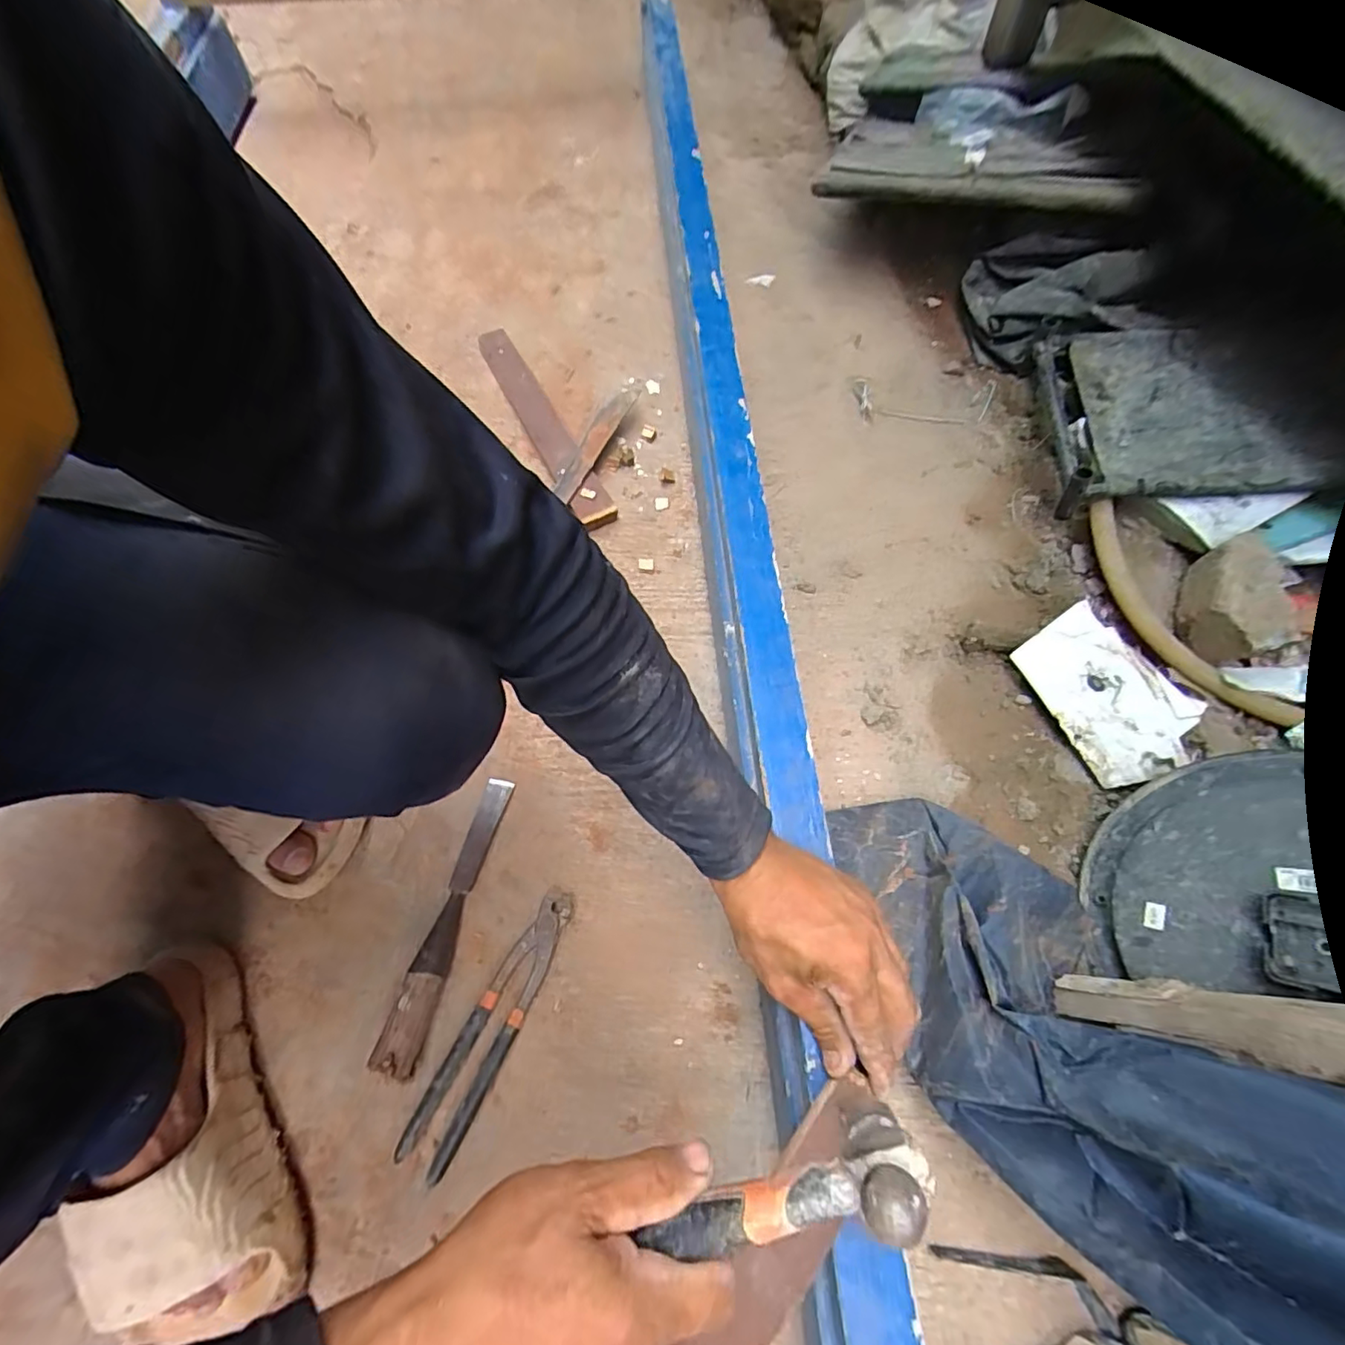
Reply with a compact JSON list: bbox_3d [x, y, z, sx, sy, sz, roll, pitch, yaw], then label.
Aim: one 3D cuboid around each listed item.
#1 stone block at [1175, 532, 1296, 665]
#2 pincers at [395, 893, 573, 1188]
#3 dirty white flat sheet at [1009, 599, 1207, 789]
[{"bbox_3d":[0.540,-0.068,0.551,0.070,0.065,0.120,24,69,12],"label":"stone block"},{"bbox_3d":[-0.148,0.295,0.488,0.042,0.023,0.214,23,69,13],"label":"pincers"},{"bbox_3d":[0.419,0.021,0.561,0.111,0.012,0.160,-35,68,3],"label":"dirty white flat sheet"}]

